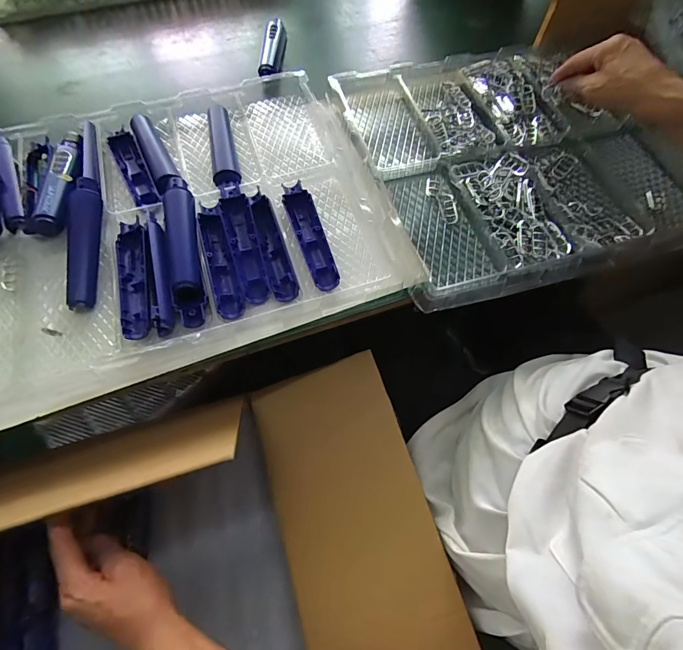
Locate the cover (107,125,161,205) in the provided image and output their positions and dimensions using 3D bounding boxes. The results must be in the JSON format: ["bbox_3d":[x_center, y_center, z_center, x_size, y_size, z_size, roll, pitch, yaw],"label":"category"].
[{"bbox_3d":[-0.295,-0.223,0.551,0.034,0.017,0.151,-28,66,-13],"label":"cover"}]

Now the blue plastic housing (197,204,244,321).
[{"bbox_3d":[-0.149,-0.082,0.474,0.030,0.021,0.158,-17,63,-8],"label":"blue plastic housing"}]

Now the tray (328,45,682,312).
[{"bbox_3d":[0.240,-0.252,0.554,0.404,0.035,0.405,-13,63,-6],"label":"tray"}]

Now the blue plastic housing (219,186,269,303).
[{"bbox_3d":[-0.123,-0.109,0.485,0.034,0.024,0.178,-15,63,-7],"label":"blue plastic housing"}]

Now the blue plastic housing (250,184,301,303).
[{"bbox_3d":[-0.089,-0.103,0.483,0.029,0.021,0.162,-17,64,-8],"label":"blue plastic housing"}]

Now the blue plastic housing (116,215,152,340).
[{"bbox_3d":[-0.247,-0.061,0.459,0.036,0.014,0.163,-15,63,-7],"label":"blue plastic housing"}]

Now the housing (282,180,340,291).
[{"bbox_3d":[-0.041,-0.116,0.493,0.036,0.018,0.163,-16,63,-8],"label":"housing"}]

